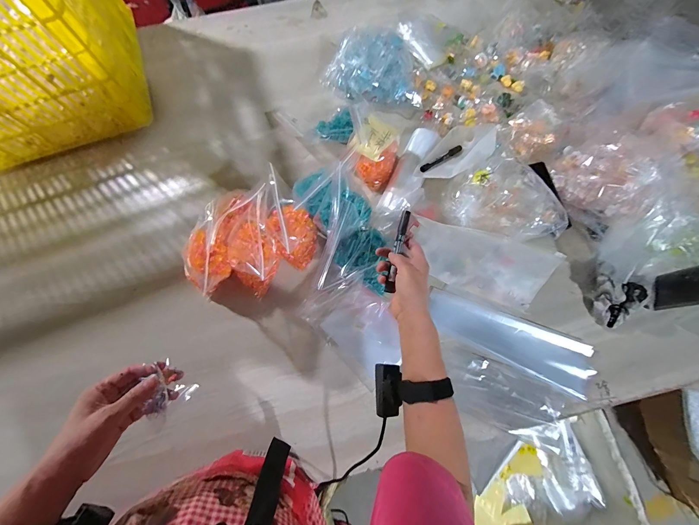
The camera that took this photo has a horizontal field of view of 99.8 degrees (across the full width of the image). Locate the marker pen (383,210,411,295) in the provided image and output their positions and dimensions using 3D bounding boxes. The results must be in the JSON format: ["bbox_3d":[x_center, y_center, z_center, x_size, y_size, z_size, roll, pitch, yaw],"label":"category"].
[{"bbox_3d":[0.077,-0.019,0.476,0.014,0.010,0.136,15,85,6],"label":"marker pen"}]

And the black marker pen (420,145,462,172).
[{"bbox_3d":[0.205,-0.233,0.658,0.135,0.010,0.016,-33,75,-23],"label":"black marker pen"}]

